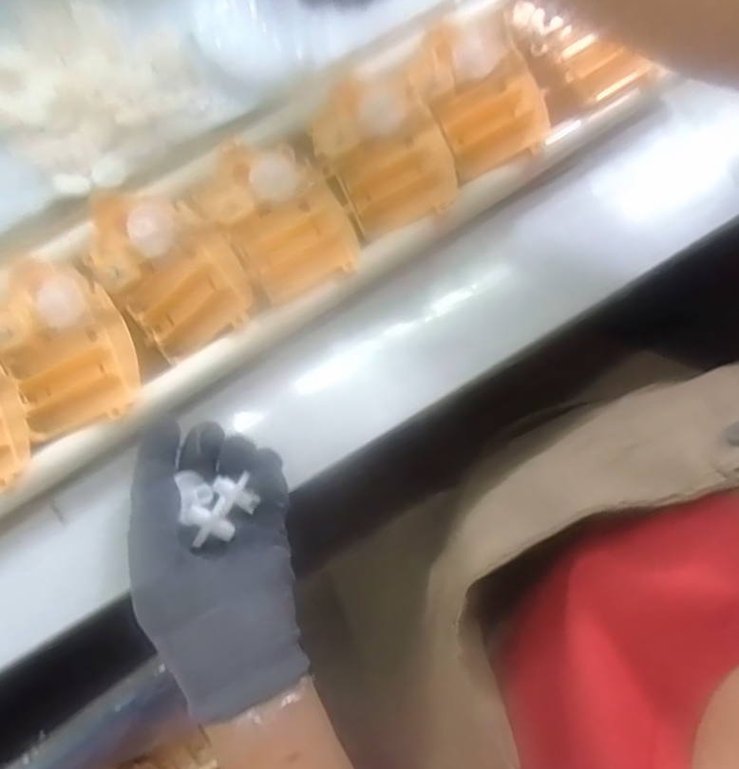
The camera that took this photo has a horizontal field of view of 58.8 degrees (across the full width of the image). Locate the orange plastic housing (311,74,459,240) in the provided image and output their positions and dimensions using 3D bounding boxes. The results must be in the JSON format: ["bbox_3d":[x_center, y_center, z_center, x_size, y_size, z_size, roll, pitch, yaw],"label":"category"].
[{"bbox_3d":[0.007,-0.145,0.402,0.070,0.021,0.102,-22,81,-7],"label":"orange plastic housing"}]

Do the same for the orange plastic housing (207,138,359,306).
[{"bbox_3d":[-0.053,-0.101,0.391,0.067,0.031,0.096,-31,83,-8],"label":"orange plastic housing"}]

